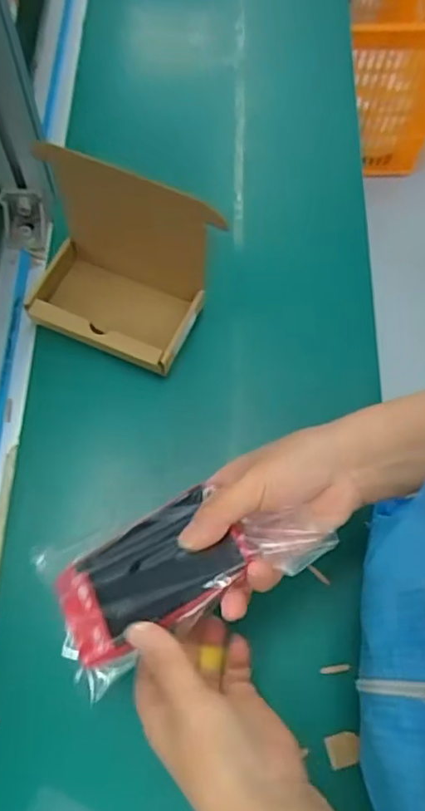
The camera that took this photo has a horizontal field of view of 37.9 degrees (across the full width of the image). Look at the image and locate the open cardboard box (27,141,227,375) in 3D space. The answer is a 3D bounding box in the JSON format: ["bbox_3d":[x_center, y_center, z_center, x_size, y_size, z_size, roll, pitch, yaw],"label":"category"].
[{"bbox_3d":[-0.080,-0.111,0.509,0.142,0.132,0.122,21,68,6],"label":"open cardboard box"}]

